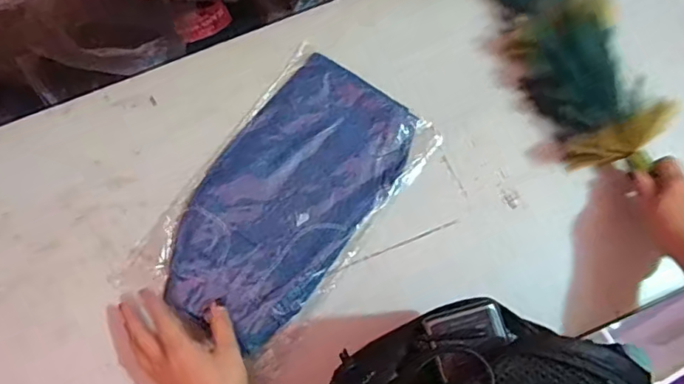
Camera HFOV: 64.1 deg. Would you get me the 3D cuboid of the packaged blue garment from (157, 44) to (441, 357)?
[{"bbox_3d":[-0.059,0.000,0.572,0.181,0.024,0.298,38,80,7],"label":"packaged blue garment"}]

